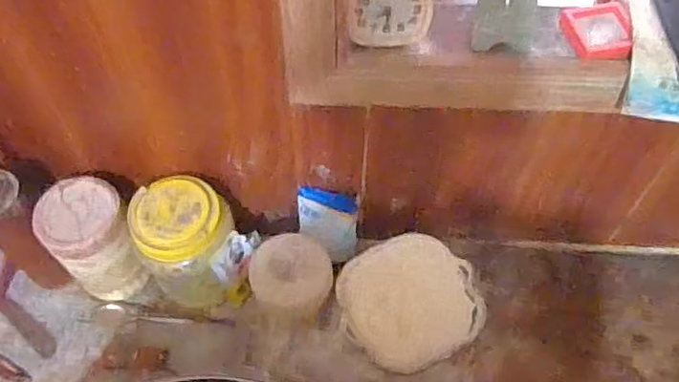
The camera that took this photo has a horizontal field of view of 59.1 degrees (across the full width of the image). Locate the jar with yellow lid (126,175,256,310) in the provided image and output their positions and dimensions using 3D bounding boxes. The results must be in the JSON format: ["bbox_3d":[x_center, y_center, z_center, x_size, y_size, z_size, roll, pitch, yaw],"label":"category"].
[{"bbox_3d":[-0.210,0.082,0.864,0.133,0.186,0.137,-1,55,1],"label":"jar with yellow lid"}]

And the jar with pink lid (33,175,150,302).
[{"bbox_3d":[-0.347,0.078,0.877,0.109,0.195,0.113,-1,55,1],"label":"jar with pink lid"}]

